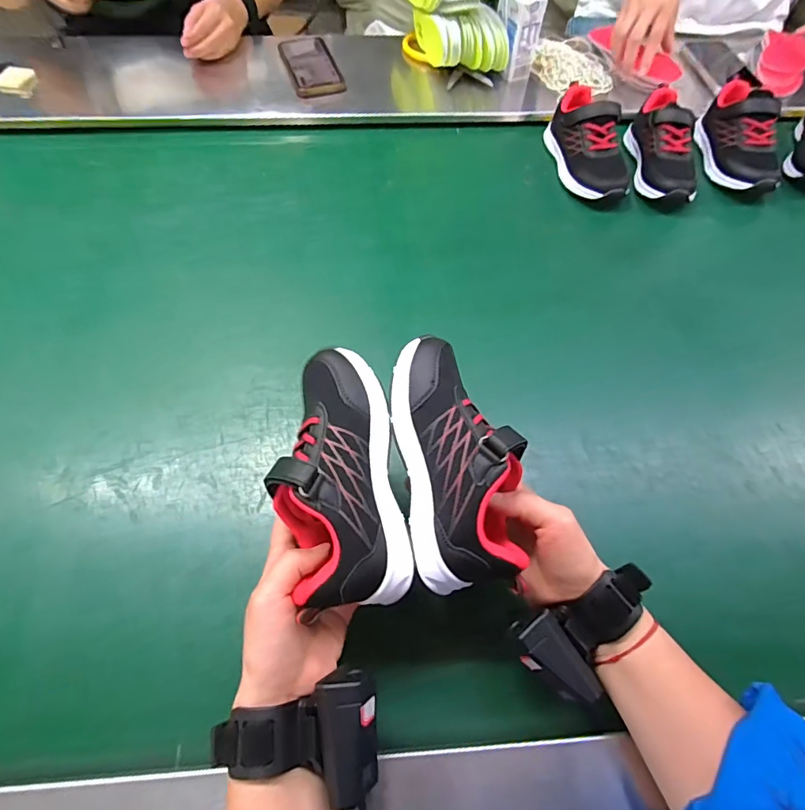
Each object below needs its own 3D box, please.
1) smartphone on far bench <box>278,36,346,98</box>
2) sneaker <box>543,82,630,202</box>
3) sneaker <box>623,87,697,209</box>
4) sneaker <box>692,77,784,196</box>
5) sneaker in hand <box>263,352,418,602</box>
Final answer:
[{"bbox_3d":[-0.148,-0.548,0.753,0.078,0.017,0.149,-18,63,-6],"label":"smartphone on far bench"},{"bbox_3d":[0.260,-0.372,0.659,0.081,0.069,0.185,-4,61,-3],"label":"sneaker"},{"bbox_3d":[0.375,-0.364,0.658,0.070,0.070,0.167,4,60,2],"label":"sneaker"},{"bbox_3d":[0.486,-0.390,0.669,0.073,0.087,0.186,0,60,-1],"label":"sneaker"},{"bbox_3d":[-0.047,0.045,0.323,0.086,0.063,0.179,-7,72,-5],"label":"sneaker in hand"}]

